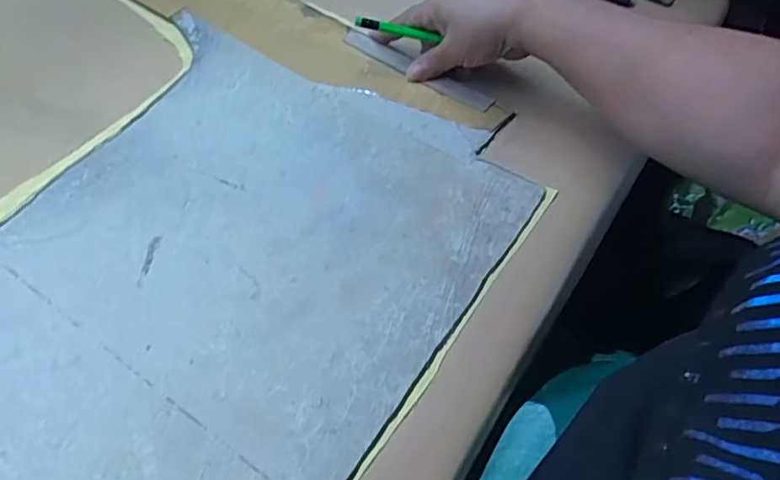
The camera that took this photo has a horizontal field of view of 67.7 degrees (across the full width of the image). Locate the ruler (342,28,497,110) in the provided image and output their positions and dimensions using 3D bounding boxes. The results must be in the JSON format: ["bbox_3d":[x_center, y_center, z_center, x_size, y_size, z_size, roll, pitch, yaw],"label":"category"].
[{"bbox_3d":[0.022,-0.137,0.463,0.134,0.007,0.020,31,65,15],"label":"ruler"}]

